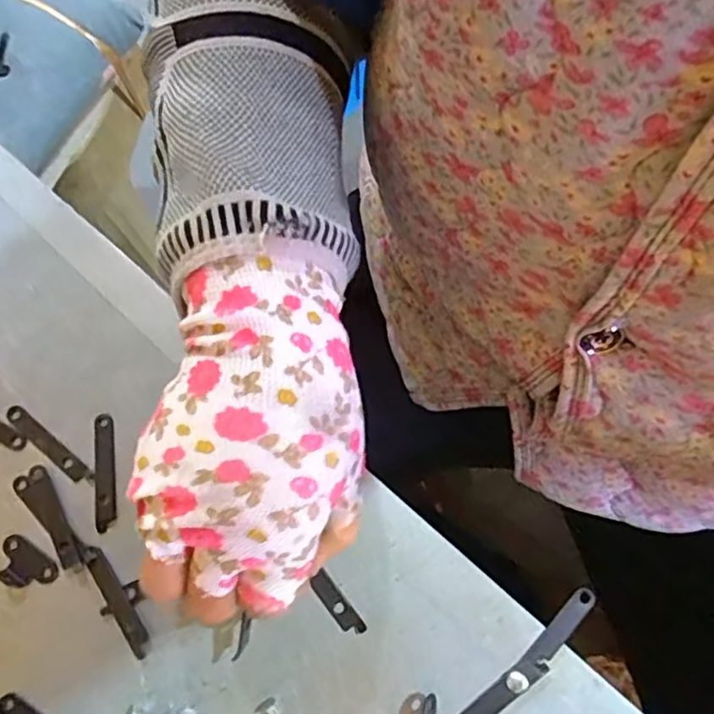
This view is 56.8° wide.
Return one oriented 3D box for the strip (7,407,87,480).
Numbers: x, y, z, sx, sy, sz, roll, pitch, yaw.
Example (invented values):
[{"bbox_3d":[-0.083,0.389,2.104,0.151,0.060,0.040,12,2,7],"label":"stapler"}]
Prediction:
[{"bbox_3d":[-0.148,0.040,0.312,0.050,0.004,0.009,37,76,11],"label":"strip"}]

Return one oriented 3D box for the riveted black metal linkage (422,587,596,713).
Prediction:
[{"bbox_3d":[0.062,0.133,0.275,0.099,0.010,0.021,-31,74,-9],"label":"riveted black metal linkage"}]

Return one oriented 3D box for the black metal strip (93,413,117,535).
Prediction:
[{"bbox_3d":[-0.118,0.053,0.306,0.010,0.004,0.053,-7,72,-2],"label":"black metal strip"}]

